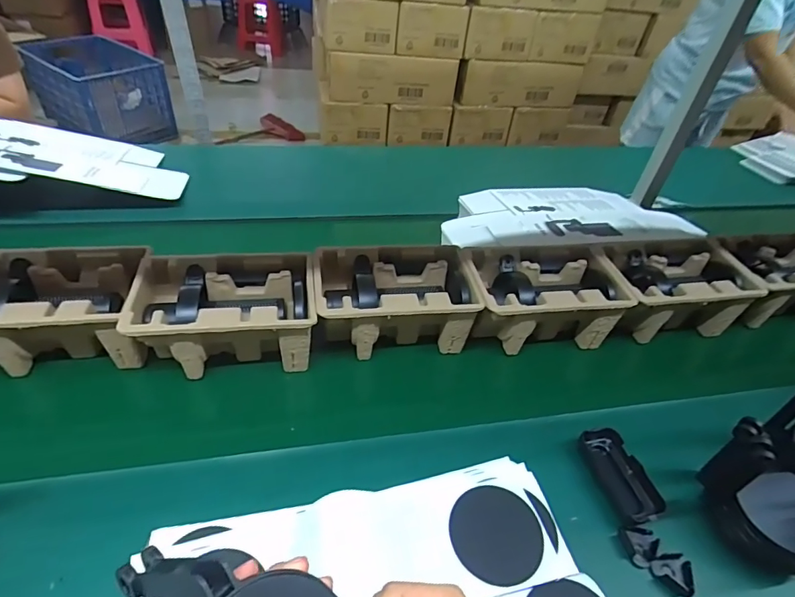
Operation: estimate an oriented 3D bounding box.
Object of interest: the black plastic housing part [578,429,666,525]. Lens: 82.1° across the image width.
[{"bbox_3d":[0.257,0.203,0.531,0.053,0.021,0.111,-6,46,-12],"label":"black plastic housing part"}]

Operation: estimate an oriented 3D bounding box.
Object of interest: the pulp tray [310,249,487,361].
[{"bbox_3d":[-0.006,0.004,0.662,0.220,0.093,0.152,-5,46,-11],"label":"pulp tray"}]

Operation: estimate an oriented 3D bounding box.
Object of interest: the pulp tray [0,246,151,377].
[{"bbox_3d":[-0.447,0.011,0.600,0.222,0.096,0.151,0,44,-9],"label":"pulp tray"}]

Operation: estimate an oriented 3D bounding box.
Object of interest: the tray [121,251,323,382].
[{"bbox_3d":[-0.226,0.021,0.619,0.224,0.098,0.144,-2,44,-11],"label":"tray"}]

